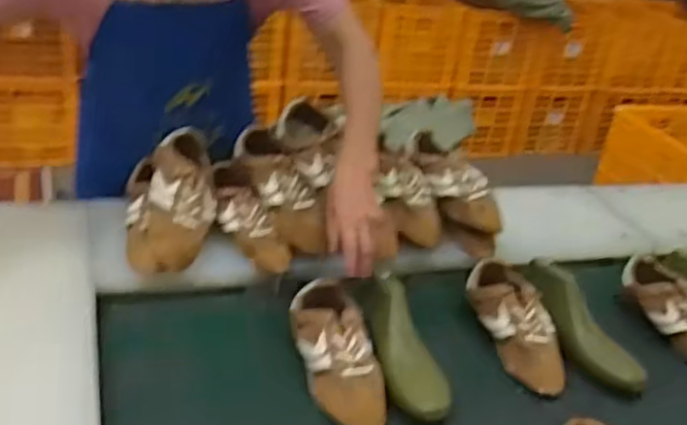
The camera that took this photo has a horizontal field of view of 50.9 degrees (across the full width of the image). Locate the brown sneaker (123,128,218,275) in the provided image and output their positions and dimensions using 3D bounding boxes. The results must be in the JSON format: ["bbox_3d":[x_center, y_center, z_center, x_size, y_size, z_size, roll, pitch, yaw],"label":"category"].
[{"bbox_3d":[-0.268,-0.019,1.130,0.132,0.148,0.217,-1,29,-16],"label":"brown sneaker"}]

